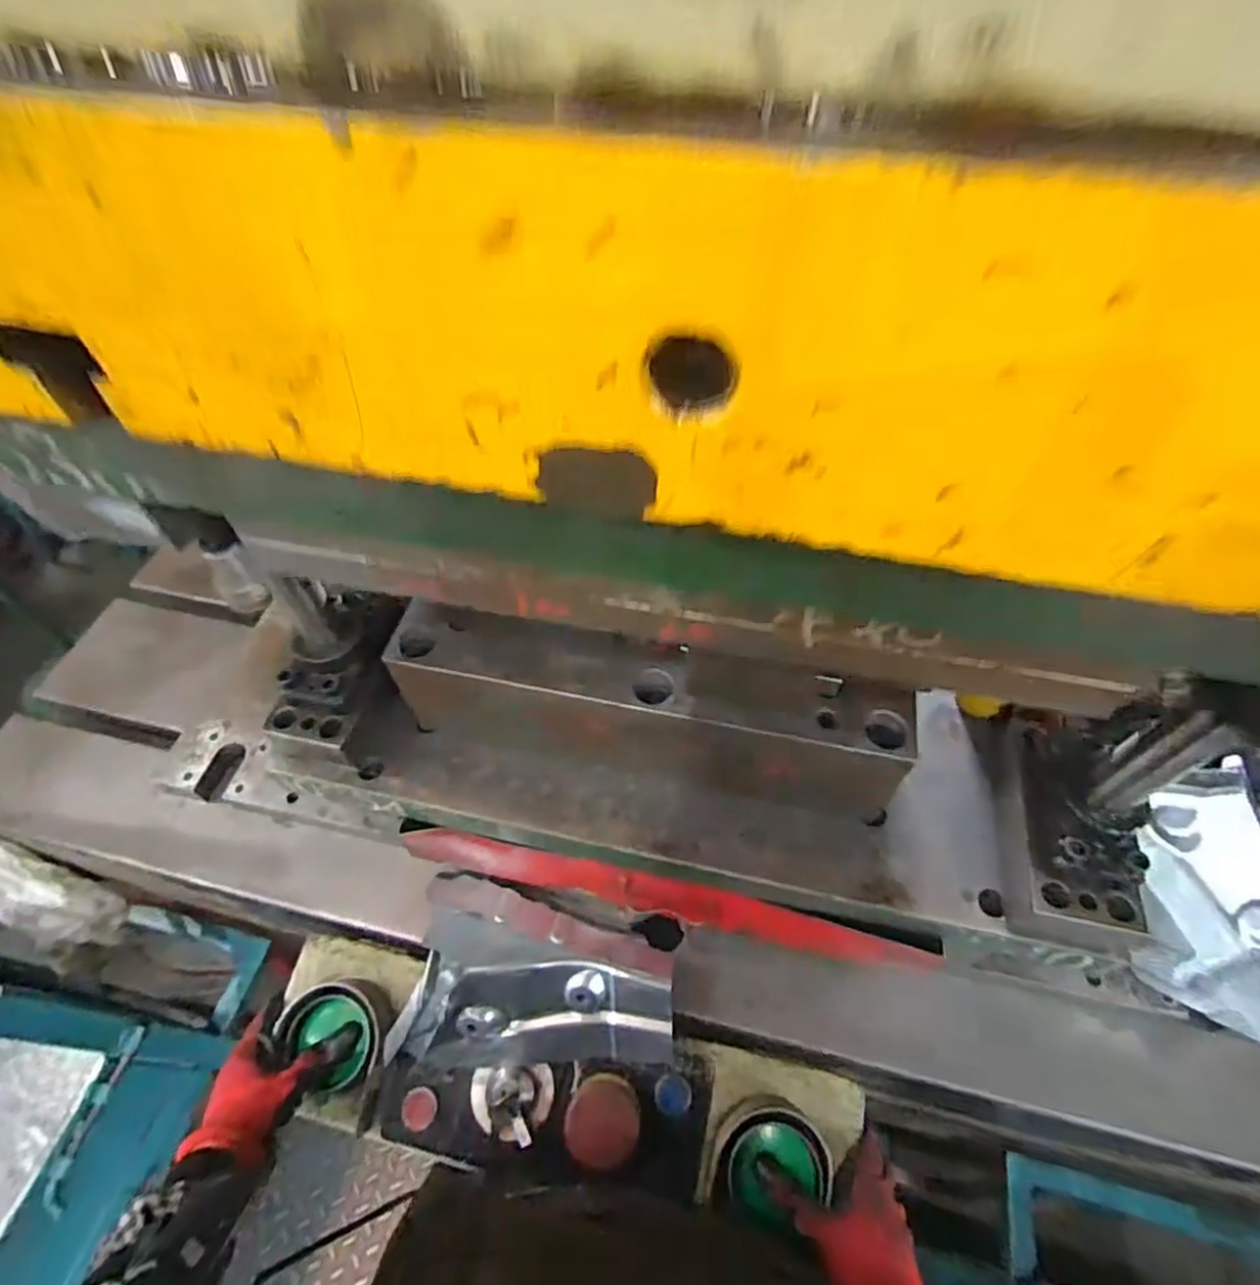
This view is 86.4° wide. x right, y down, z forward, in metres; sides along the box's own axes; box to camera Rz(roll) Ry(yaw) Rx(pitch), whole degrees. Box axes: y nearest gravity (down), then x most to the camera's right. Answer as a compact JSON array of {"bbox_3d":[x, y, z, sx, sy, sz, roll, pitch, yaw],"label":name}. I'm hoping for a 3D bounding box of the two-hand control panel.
[{"bbox_3d":[-0.064,0.345,0.537,0.480,0.105,0.139,10,55,7],"label":"two-hand control panel"}]

